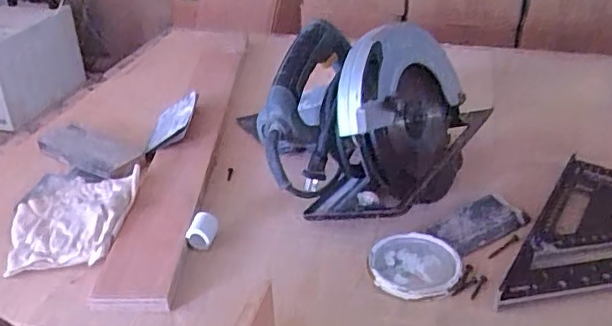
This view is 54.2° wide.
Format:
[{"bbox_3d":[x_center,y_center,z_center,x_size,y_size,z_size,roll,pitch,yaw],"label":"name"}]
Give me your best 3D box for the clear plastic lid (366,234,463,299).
[{"bbox_3d":[0.110,0.104,0.612,0.090,0.010,0.084,-1,31,1],"label":"clear plastic lid"}]

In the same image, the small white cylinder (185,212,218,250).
[{"bbox_3d":[-0.116,0.074,0.665,0.025,0.024,0.043,2,31,6],"label":"small white cylinder"}]

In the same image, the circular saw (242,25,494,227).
[{"bbox_3d":[0.081,-0.057,0.688,0.172,0.194,0.272,22,38,34],"label":"circular saw"}]

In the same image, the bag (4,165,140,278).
[{"bbox_3d":[-0.273,0.055,0.705,0.136,0.023,0.183,-3,31,-2],"label":"bag"}]

